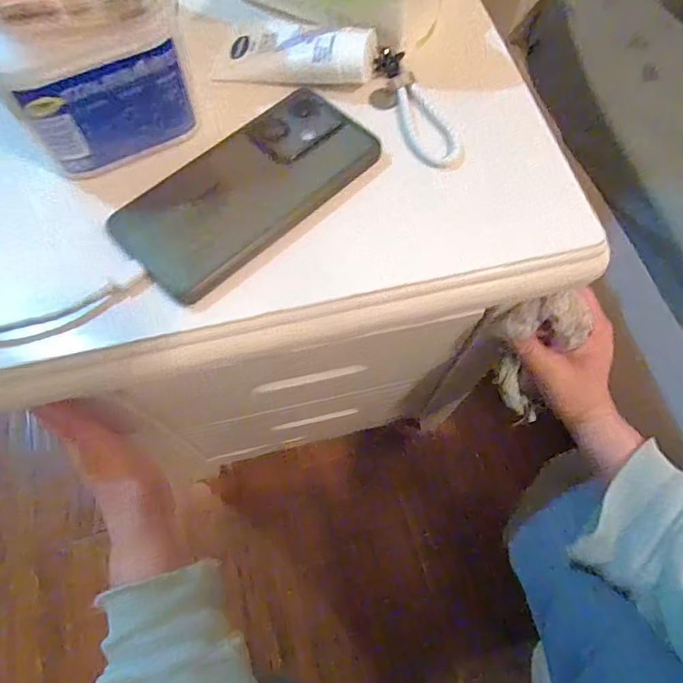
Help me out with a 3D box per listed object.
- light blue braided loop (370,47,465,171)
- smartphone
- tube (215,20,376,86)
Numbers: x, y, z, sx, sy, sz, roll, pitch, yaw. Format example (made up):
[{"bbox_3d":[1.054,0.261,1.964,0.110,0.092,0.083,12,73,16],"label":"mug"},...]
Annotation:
[{"bbox_3d":[0.049,-0.157,0.329,0.033,0.013,0.103,-25,70,-11],"label":"light blue braided loop"},{"bbox_3d":[-0.055,-0.098,0.299,0.077,0.013,0.162,41,73,15],"label":"smartphone"},{"bbox_3d":[-0.032,-0.202,0.340,0.114,0.026,0.055,14,67,19],"label":"tube"}]

